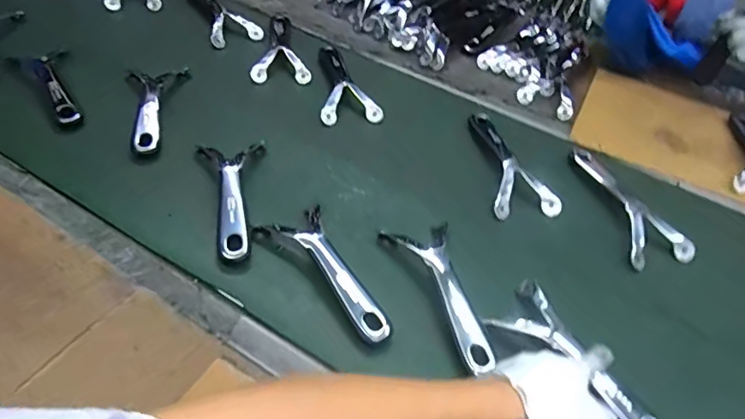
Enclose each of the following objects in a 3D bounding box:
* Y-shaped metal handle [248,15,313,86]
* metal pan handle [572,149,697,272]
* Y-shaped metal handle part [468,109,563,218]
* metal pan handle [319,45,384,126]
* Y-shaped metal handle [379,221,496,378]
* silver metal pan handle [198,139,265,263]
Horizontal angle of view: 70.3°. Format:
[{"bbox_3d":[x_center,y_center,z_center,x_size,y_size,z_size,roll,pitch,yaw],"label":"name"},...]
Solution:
[{"bbox_3d":[-0.145,-0.271,0.859,0.086,0.023,0.201,1,47,-7],"label":"Y-shaped metal handle"},{"bbox_3d":[0.322,-0.010,0.676,0.084,0.021,0.187,-7,48,-13],"label":"metal pan handle"},{"bbox_3d":[0.185,-0.063,0.713,0.087,0.019,0.183,-1,47,-8],"label":"Y-shaped metal handle part"},{"bbox_3d":[-0.046,-0.200,0.804,0.088,0.028,0.192,-5,48,-12],"label":"metal pan handle"},{"bbox_3d":[0.077,0.086,0.553,0.071,0.034,0.184,-11,49,-17],"label":"Y-shaped metal handle"},{"bbox_3d":[-0.163,-0.018,0.612,0.076,0.034,0.186,-4,48,-10],"label":"silver metal pan handle"}]

